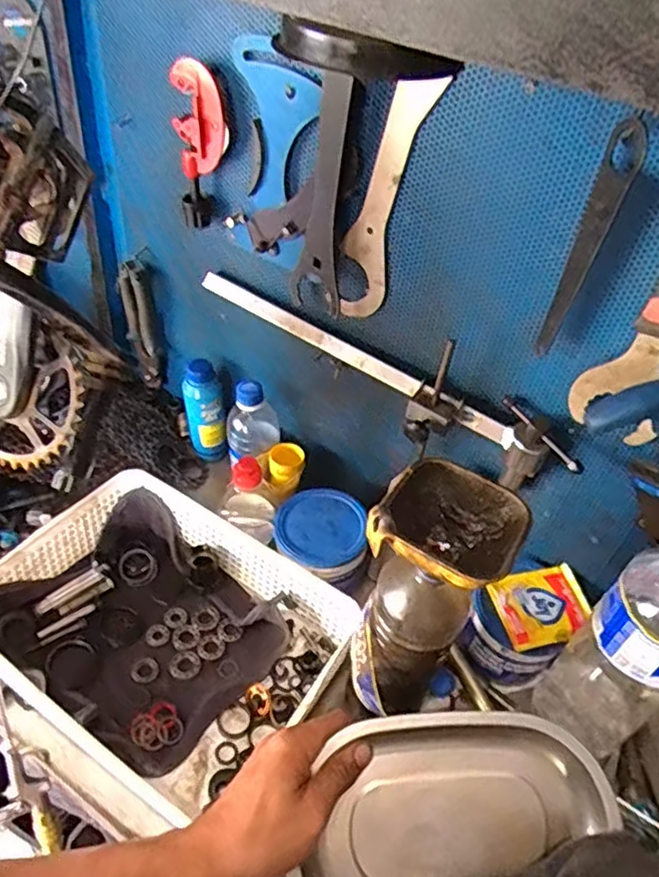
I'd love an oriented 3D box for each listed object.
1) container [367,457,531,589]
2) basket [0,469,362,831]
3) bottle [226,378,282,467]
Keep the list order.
[{"bbox_3d":[0.084,0.066,0.456,0.093,0.051,0.095,26,47,18],"label":"container"},{"bbox_3d":[-0.169,0.188,0.664,0.308,0.078,0.259,26,47,18],"label":"basket"},{"bbox_3d":[-0.090,-0.020,0.779,0.054,0.127,0.050,30,48,21],"label":"bottle"}]

